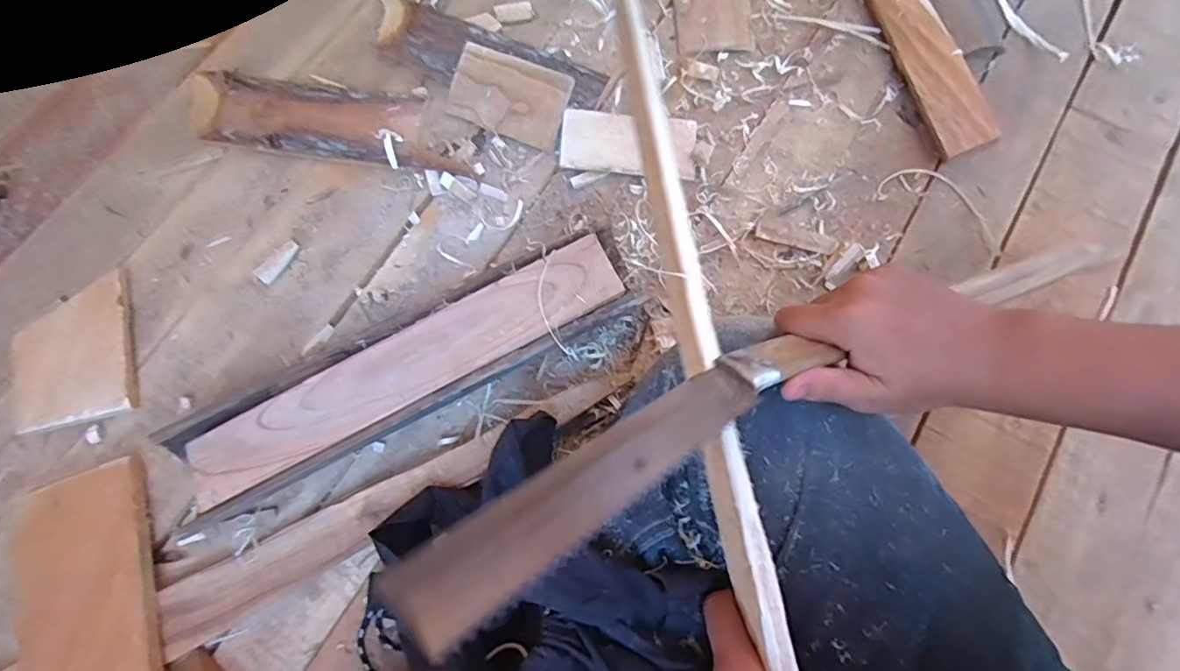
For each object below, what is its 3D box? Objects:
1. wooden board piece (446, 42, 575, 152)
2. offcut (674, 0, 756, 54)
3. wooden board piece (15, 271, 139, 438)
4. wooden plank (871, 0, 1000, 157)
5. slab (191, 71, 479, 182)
[{"bbox_3d":[-0.085,-0.247,0.560,0.125,0.007,0.075,22,106,8],"label":"wooden board piece"},{"bbox_3d":[0.138,-0.369,0.614,0.085,0.007,0.109,-4,75,-1],"label":"offcut"},{"bbox_3d":[-0.471,0.017,0.499,0.094,0.020,0.129,-17,75,-5],"label":"wooden board piece"},{"bbox_3d":[0.317,-0.428,0.603,0.051,0.017,0.520,-22,72,24],"label":"wooden plank"},{"bbox_3d":[-0.270,-0.222,0.566,0.302,0.022,0.078,8,75,2],"label":"slab"}]

